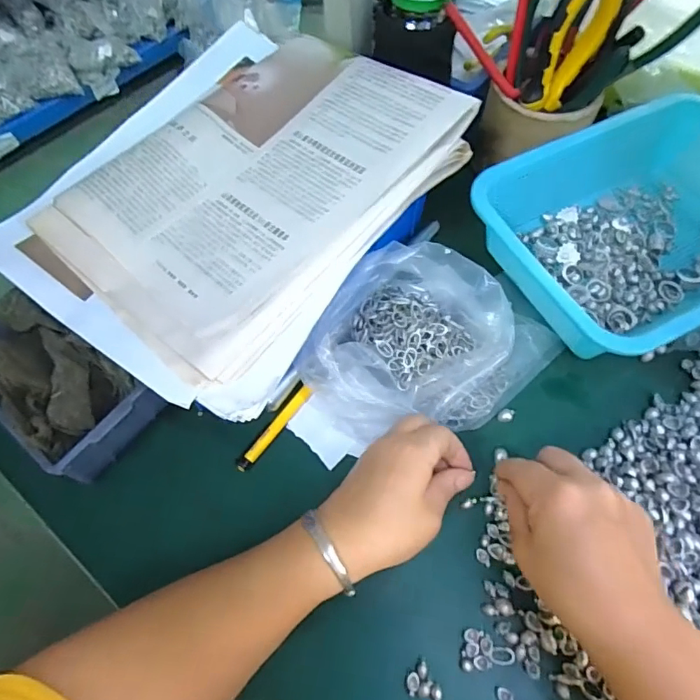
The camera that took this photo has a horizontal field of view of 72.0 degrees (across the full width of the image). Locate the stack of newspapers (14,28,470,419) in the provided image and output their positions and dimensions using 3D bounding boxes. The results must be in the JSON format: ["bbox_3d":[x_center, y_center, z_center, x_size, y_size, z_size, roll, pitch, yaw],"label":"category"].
[{"bbox_3d":[-0.067,-0.115,0.345,0.216,0.040,0.291,35,68,18],"label":"stack of newspapers"}]

